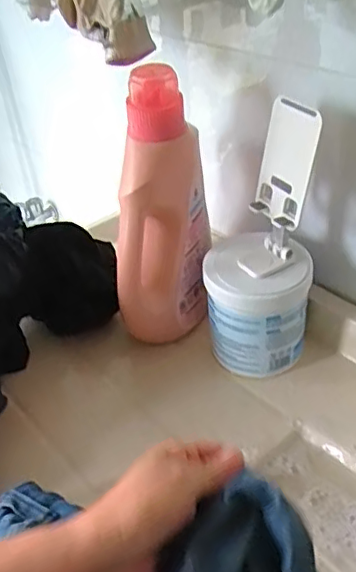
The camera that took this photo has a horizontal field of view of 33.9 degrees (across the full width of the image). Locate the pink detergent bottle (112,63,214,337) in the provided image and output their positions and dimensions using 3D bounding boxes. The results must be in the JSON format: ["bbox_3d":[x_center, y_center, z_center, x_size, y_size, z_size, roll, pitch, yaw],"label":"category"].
[{"bbox_3d":[-0.017,-0.071,0.629,0.085,0.293,0.086,2,37,9],"label":"pink detergent bottle"}]

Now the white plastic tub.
[{"bbox_3d":[0.086,0.019,0.646,0.104,0.154,0.102,-3,37,2],"label":"white plastic tub"}]

